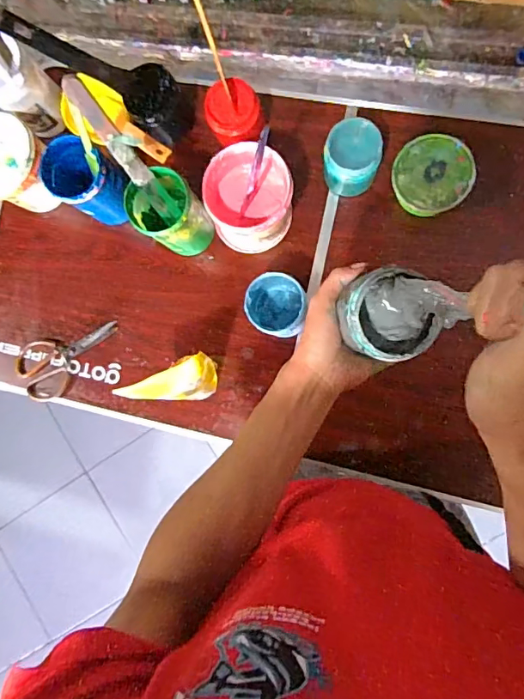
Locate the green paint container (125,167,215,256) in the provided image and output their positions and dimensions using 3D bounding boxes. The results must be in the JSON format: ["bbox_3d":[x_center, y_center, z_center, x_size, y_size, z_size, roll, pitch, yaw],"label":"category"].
[{"bbox_3d":[-0.140,-0.211,0.760,0.098,0.144,0.094,0,89,9],"label":"green paint container"}]

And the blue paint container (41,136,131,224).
[{"bbox_3d":[-0.274,-0.267,0.777,0.098,0.120,0.090,25,93,9],"label":"blue paint container"}]

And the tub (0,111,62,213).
[{"bbox_3d":[-0.410,-0.304,0.809,0.124,0.134,0.123,0,89,9],"label":"tub"}]

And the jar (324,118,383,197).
[{"bbox_3d":[0.137,-0.286,0.734,0.079,0.098,0.082,0,89,9],"label":"jar"}]

